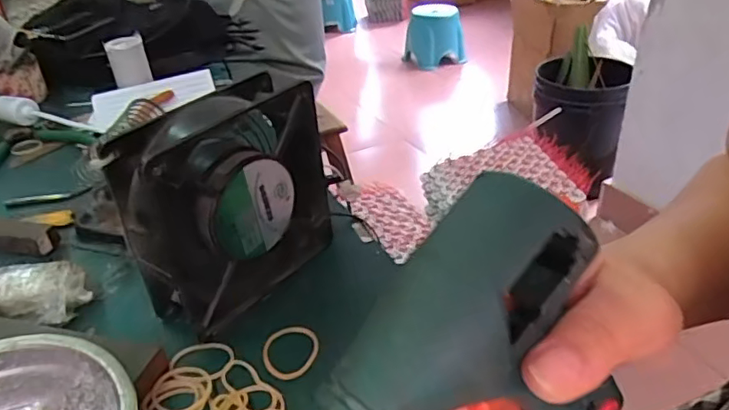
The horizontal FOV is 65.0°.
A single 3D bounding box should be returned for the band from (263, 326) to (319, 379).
[{"bbox_3d":[-0.041,0.081,0.317,0.031,0.004,0.035,-12,33,-13],"label":"band"}]

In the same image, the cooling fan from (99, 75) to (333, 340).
[{"bbox_3d":[-0.078,-0.002,0.340,0.044,0.119,0.118,19,39,31],"label":"cooling fan"}]

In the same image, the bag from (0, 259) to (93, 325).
[{"bbox_3d":[-0.207,0.053,0.353,0.066,0.028,0.033,3,33,10],"label":"bag"}]

